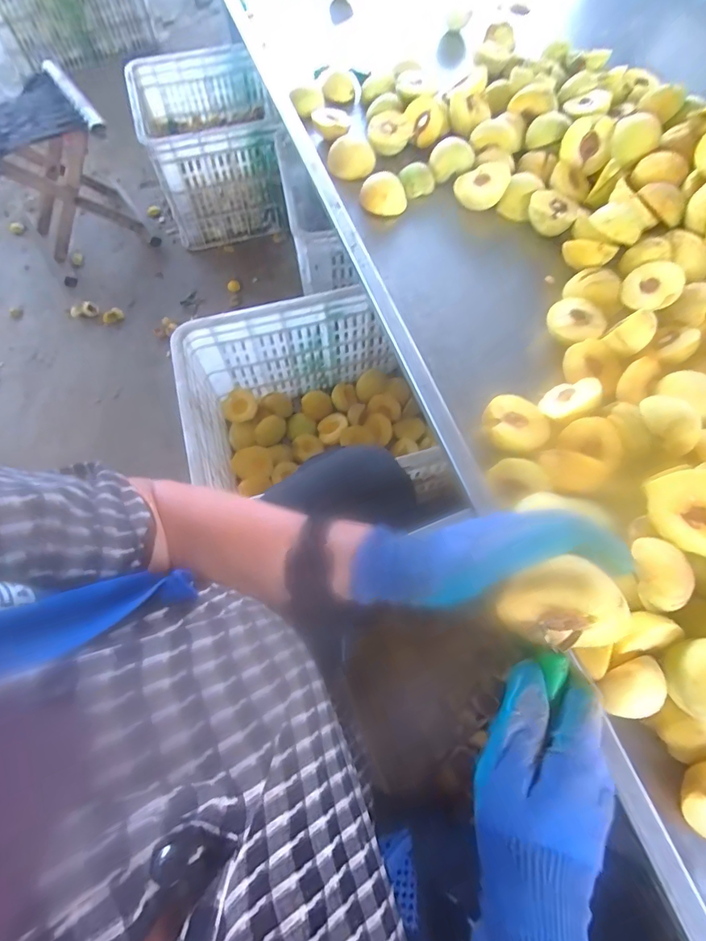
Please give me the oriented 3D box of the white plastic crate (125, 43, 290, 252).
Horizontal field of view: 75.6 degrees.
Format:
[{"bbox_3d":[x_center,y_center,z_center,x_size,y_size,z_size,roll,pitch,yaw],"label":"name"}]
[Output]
[{"bbox_3d":[-0.360,-0.853,1.210,0.311,0.277,0.377,-16,67,-6],"label":"white plastic crate"}]

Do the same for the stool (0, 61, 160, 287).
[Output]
[{"bbox_3d":[-0.712,-0.704,1.119,0.268,0.307,0.291,-36,70,-14],"label":"stool"}]

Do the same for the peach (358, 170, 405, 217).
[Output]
[{"bbox_3d":[0.045,-0.418,0.689,0.068,0.047,0.058,-8,66,-2],"label":"peach"}]

